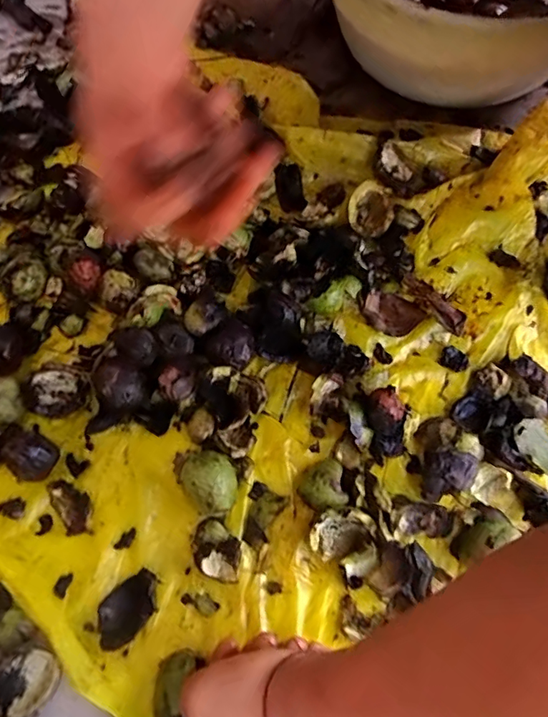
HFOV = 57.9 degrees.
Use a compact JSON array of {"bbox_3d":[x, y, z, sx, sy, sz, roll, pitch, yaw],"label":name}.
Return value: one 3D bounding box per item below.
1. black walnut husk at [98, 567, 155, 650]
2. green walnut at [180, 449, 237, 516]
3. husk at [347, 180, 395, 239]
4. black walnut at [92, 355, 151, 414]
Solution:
[{"bbox_3d":[-0.109,0.185,0.369,0.034,0.014,0.053,39,74,16],"label":"black walnut husk"},{"bbox_3d":[-0.048,0.099,0.392,0.040,0.037,0.047,-38,71,-13],"label":"green walnut"},{"bbox_3d":[0.094,-0.145,0.479,0.044,0.030,0.047,-1,67,2],"label":"husk"},{"bbox_3d":[-0.133,0.022,0.427,0.046,0.034,0.041,38,74,16],"label":"black walnut"}]

